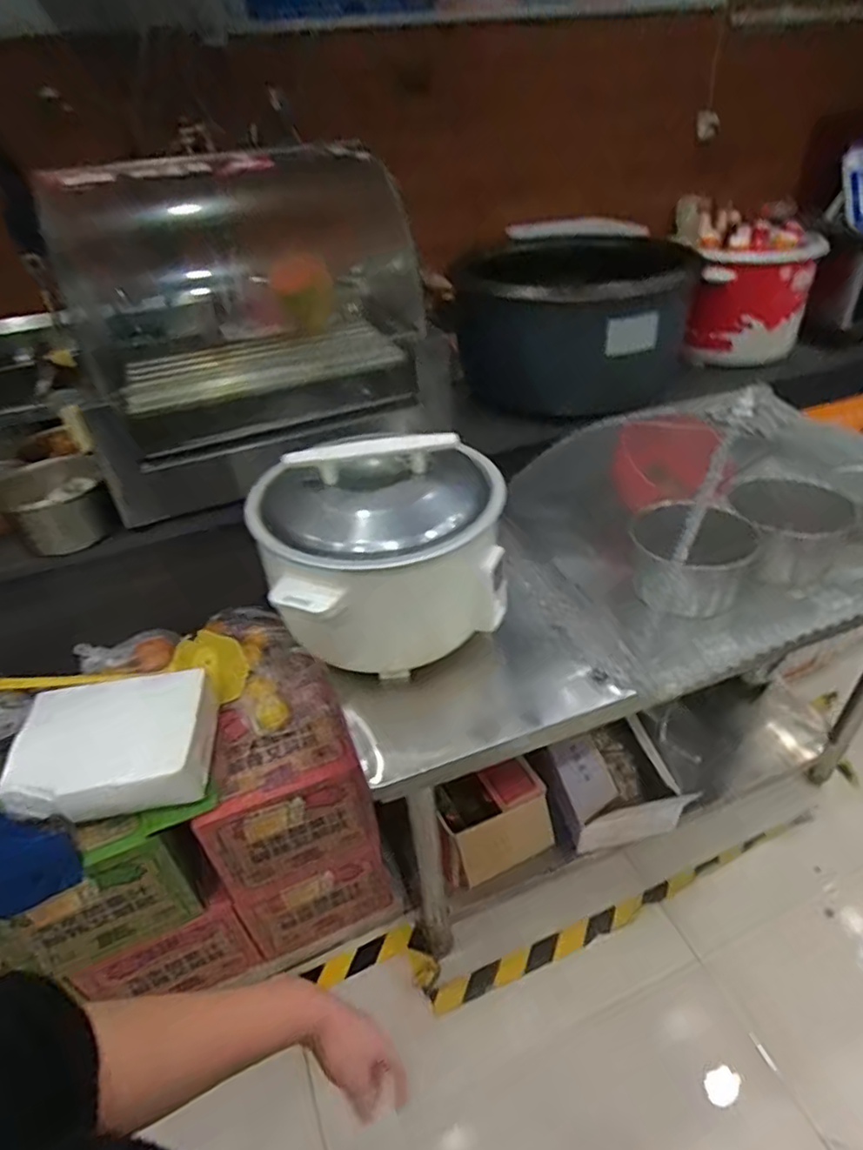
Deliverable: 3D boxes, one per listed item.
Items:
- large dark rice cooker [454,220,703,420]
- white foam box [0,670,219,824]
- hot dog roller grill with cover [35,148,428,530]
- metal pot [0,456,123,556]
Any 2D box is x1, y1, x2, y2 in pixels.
[{"bbox_3d":[0.283,-0.497,1.291,0.441,0.290,0.510,12,42,19],"label":"large dark rice cooker"},{"bbox_3d":[-0.493,0.264,0.972,0.296,0.083,0.223,-9,39,-5],"label":"white foam box"},{"bbox_3d":[-0.299,-0.444,1.020,0.541,0.384,0.392,-13,40,-10],"label":"hot dog roller grill with cover"},{"bbox_3d":[-0.575,-0.106,0.970,0.146,0.077,0.152,-3,39,2],"label":"metal pot"}]

